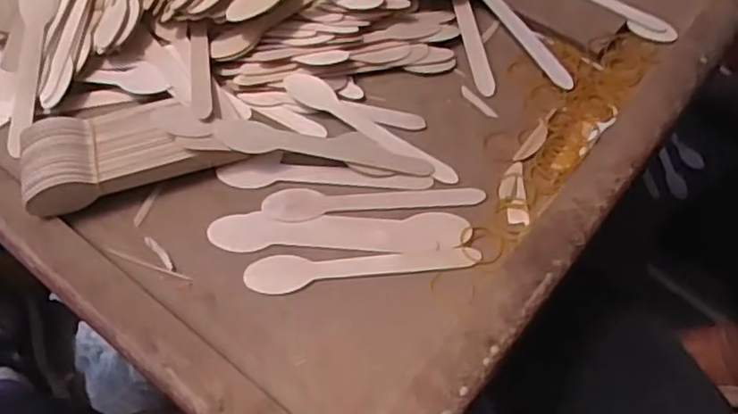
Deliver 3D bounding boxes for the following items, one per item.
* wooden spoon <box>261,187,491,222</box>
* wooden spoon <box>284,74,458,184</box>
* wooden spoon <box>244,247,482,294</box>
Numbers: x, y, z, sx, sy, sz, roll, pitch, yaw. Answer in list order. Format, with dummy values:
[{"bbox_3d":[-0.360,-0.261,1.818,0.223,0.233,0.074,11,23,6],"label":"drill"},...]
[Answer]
[{"bbox_3d":[0.003,-0.002,0.477,0.154,0.004,0.026,0,57,1],"label":"wooden spoon"},{"bbox_3d":[0.001,-0.062,0.509,0.154,0.010,0.021,31,62,19],"label":"wooden spoon"},{"bbox_3d":[-0.004,0.043,0.453,0.156,0.006,0.026,-2,57,-1],"label":"wooden spoon"}]

